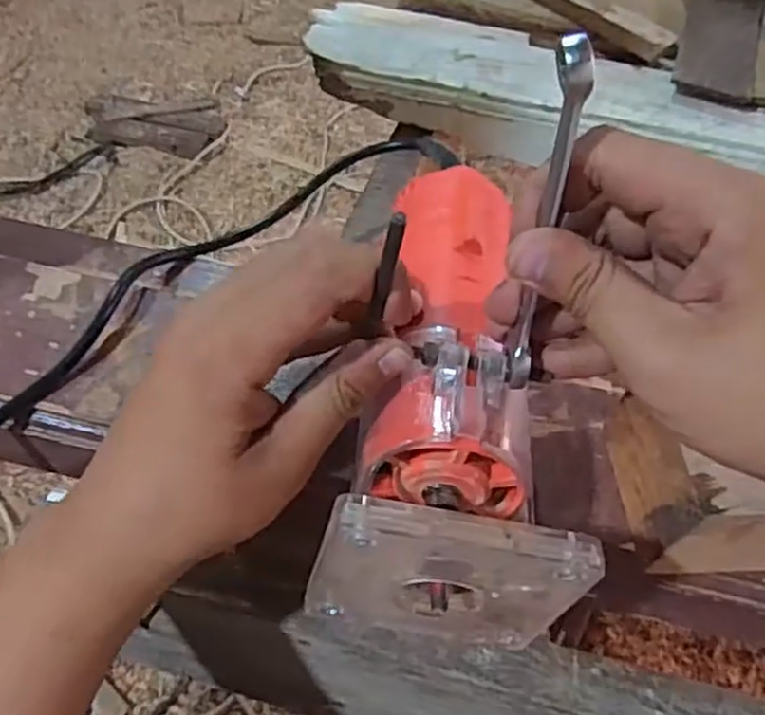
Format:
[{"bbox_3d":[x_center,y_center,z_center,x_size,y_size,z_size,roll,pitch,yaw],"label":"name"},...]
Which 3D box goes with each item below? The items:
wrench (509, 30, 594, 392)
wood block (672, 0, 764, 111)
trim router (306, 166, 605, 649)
[{"bbox_3d":[0.051,-0.038,0.240,0.010,0.125,0.006,-5,40,-10],"label":"wrench"},{"bbox_3d":[0.284,-0.269,0.625,0.064,0.015,0.204,19,52,9],"label":"wood block"},{"bbox_3d":[0.030,0.001,0.309,0.084,0.075,0.203,6,58,-1],"label":"trim router"}]

